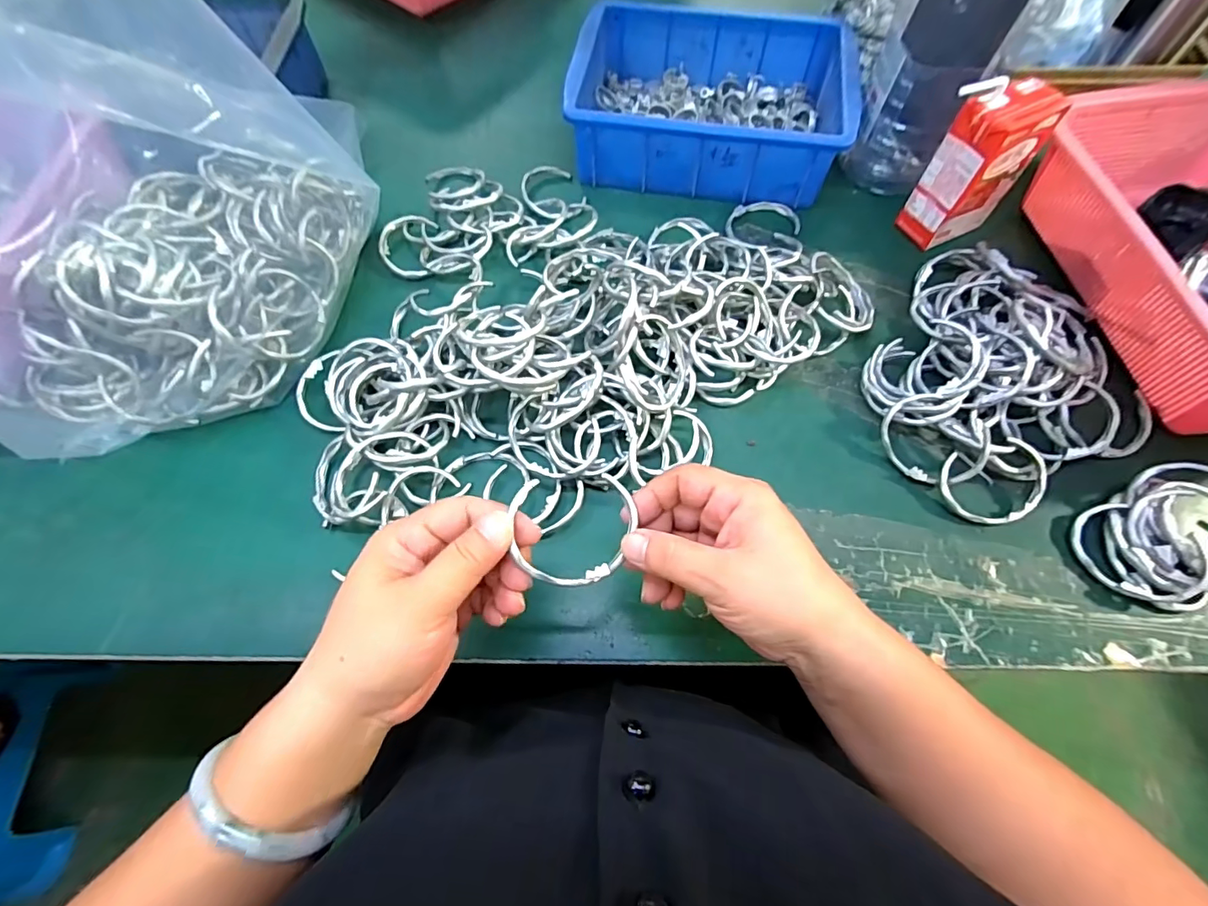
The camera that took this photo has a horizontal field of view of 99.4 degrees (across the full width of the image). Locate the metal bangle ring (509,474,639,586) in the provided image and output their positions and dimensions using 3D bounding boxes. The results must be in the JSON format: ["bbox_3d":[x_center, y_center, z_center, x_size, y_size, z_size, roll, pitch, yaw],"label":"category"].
[{"bbox_3d":[-0.014,0.039,0.254,0.060,0.005,0.053,-3,84,-18],"label":"metal bangle ring"}]

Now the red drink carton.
[{"bbox_3d":[0.297,-0.228,0.414,0.071,0.116,0.043,-23,67,-10],"label":"red drink carton"}]

